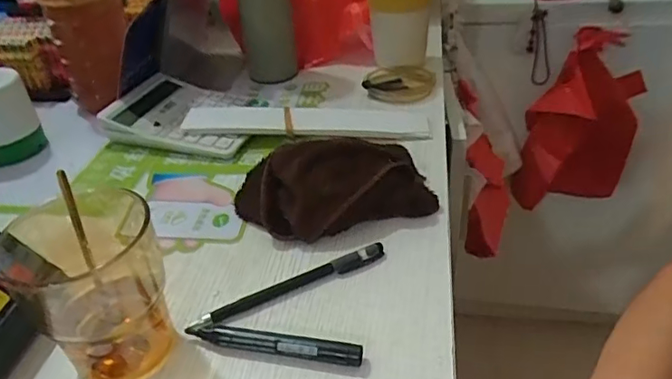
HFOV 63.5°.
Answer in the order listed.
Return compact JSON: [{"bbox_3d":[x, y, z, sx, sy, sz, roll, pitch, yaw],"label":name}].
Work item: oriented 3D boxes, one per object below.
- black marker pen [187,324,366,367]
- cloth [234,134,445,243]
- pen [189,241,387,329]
[{"bbox_3d":[-0.042,0.100,0.355,0.118,0.014,0.014,6,37,13],"label":"black marker pen"},{"bbox_3d":[-0.003,-0.011,0.475,0.164,0.059,0.088,-13,37,-13],"label":"cloth"},{"bbox_3d":[-0.032,0.071,0.405,0.154,0.010,0.014,-20,39,-21],"label":"pen"}]

